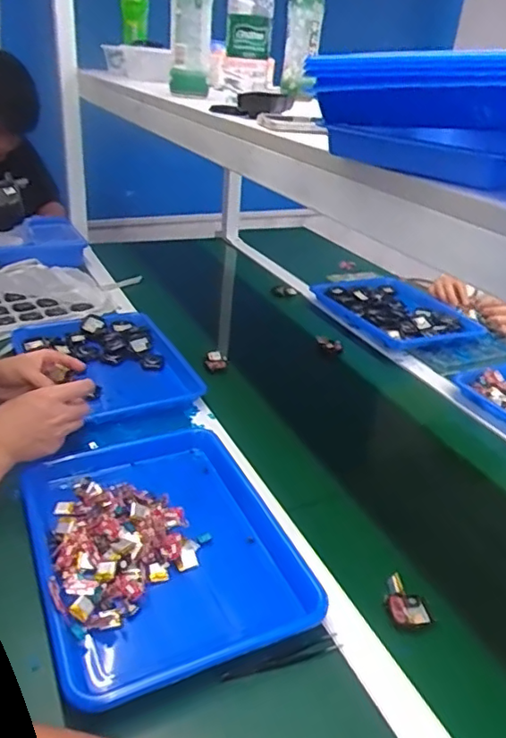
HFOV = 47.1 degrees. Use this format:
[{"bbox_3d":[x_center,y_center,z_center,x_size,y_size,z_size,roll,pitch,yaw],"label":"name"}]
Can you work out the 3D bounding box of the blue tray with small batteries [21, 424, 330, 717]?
[{"bbox_3d":[-0.102,0.187,0.644,0.265,0.038,0.342,-9,32,-24],"label":"blue tray with small batteries"}]

